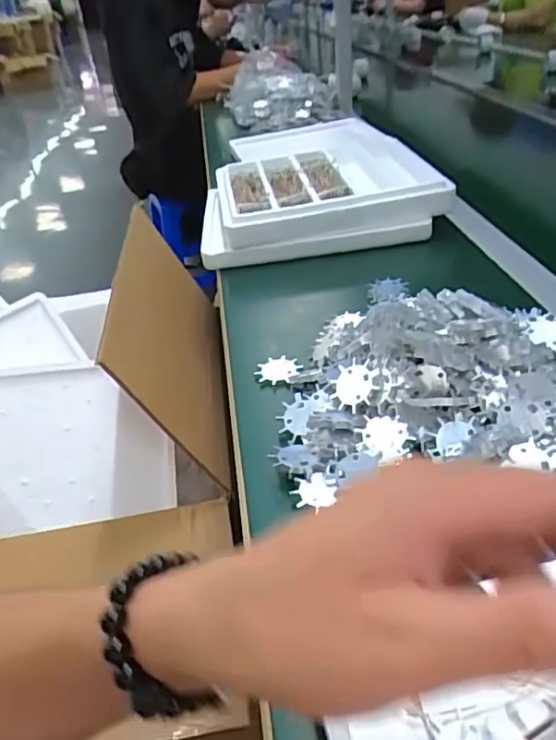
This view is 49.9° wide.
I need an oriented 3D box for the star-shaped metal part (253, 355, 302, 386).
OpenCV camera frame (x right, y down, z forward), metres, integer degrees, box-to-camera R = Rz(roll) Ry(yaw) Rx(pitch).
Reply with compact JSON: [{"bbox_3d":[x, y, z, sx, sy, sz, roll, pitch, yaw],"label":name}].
[{"bbox_3d":[-0.001,0.000,0.512,0.042,0.007,0.031,15,60,32],"label":"star-shaped metal part"}]

